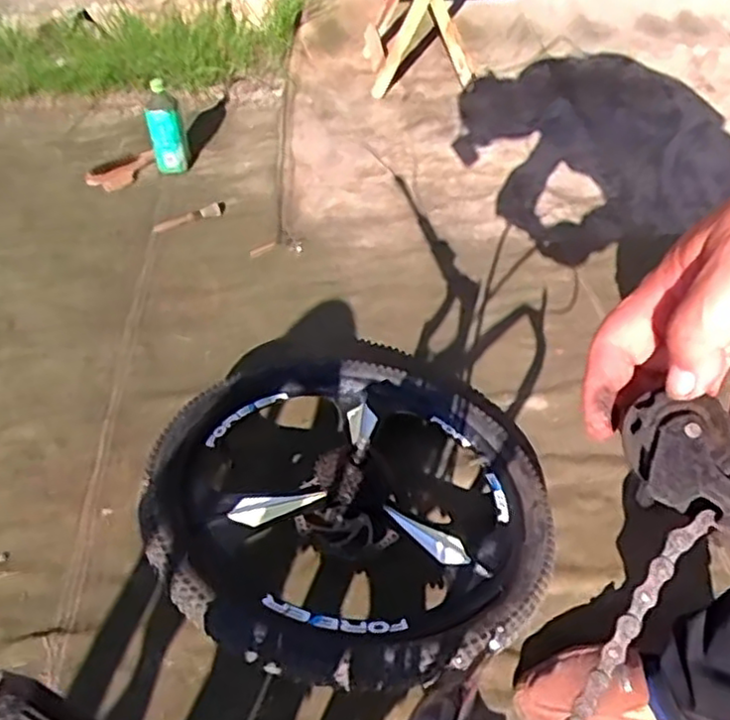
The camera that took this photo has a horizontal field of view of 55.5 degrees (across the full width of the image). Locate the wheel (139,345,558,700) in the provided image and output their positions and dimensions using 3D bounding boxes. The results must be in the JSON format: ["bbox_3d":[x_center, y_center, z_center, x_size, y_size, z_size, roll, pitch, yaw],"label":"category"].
[{"bbox_3d":[-0.012,0.175,0.976,0.509,0.179,0.605,16,34,5],"label":"wheel"}]

